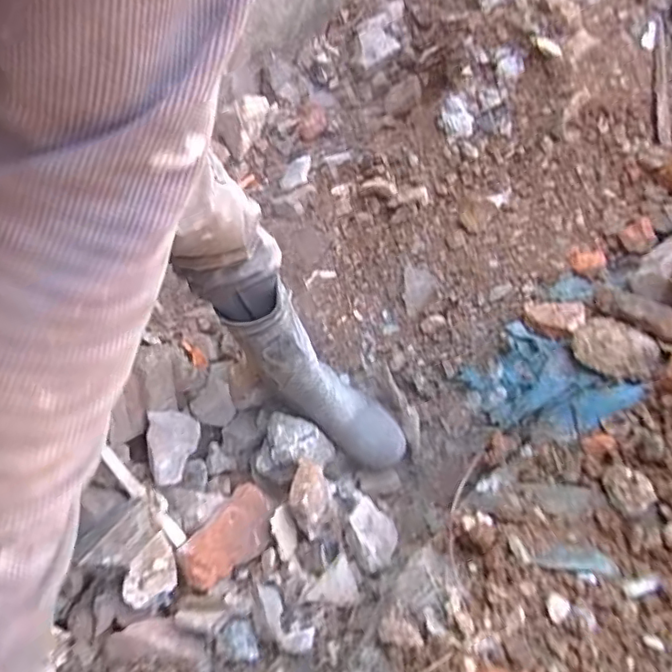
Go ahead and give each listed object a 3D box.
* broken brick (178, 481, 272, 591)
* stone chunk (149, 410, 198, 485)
[{"bbox_3d":[-0.150,0.285,0.807,0.085,0.044,0.151,36,67,20],"label":"broken brick"},{"bbox_3d":[-0.263,0.175,0.924,0.072,0.052,0.123,-11,60,-5],"label":"stone chunk"}]

